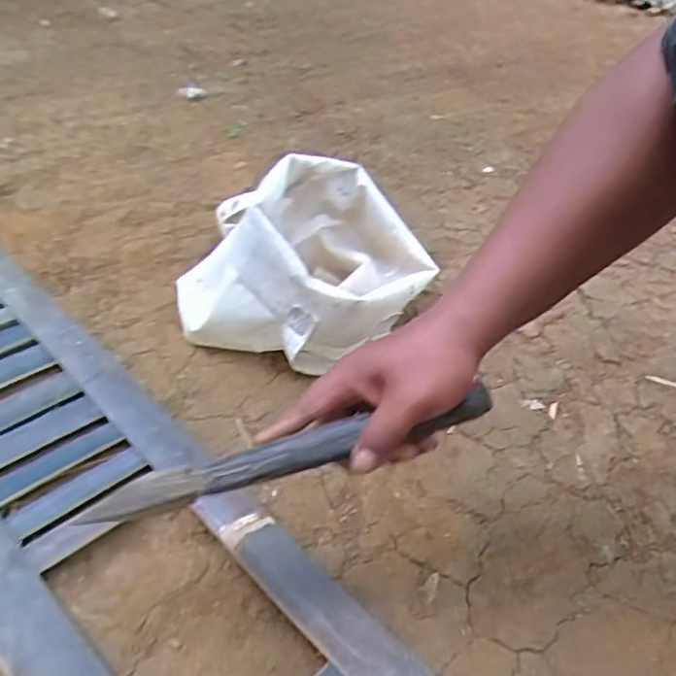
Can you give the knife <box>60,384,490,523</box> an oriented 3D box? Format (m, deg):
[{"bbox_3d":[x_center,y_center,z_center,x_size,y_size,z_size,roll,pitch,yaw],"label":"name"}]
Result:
[{"bbox_3d":[-0.028,0.077,0.419,0.273,0.020,0.024,-15,45,-8],"label":"knife"}]

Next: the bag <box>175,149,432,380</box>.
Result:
[{"bbox_3d":[-0.034,-0.084,0.654,0.239,0.160,0.207,16,43,12],"label":"bag"}]

